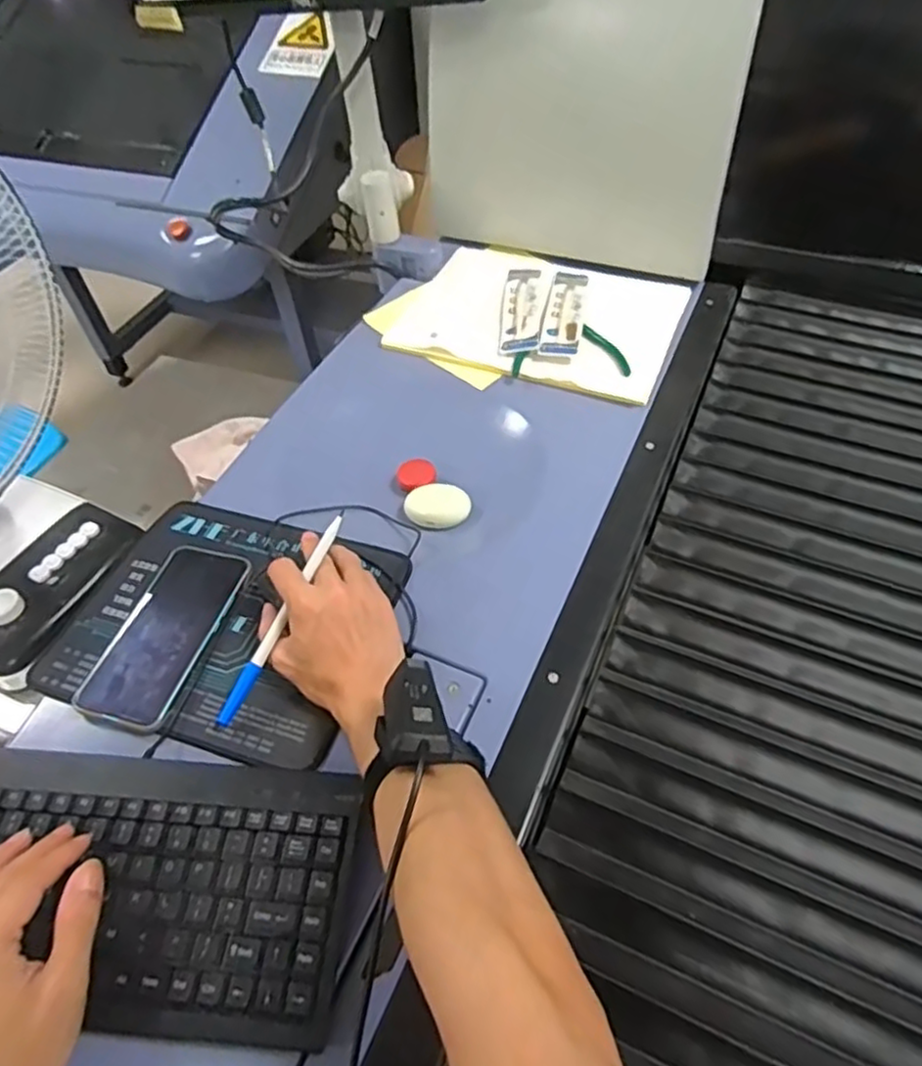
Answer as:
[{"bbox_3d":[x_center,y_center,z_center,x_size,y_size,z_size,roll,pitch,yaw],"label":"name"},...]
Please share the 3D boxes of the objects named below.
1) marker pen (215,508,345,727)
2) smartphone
[{"bbox_3d":[-0.133,0.062,0.510,0.014,0.008,0.178,24,78,21],"label":"marker pen"},{"bbox_3d":[-0.233,0.077,0.541,0.074,0.014,0.155,11,53,12],"label":"smartphone"}]

